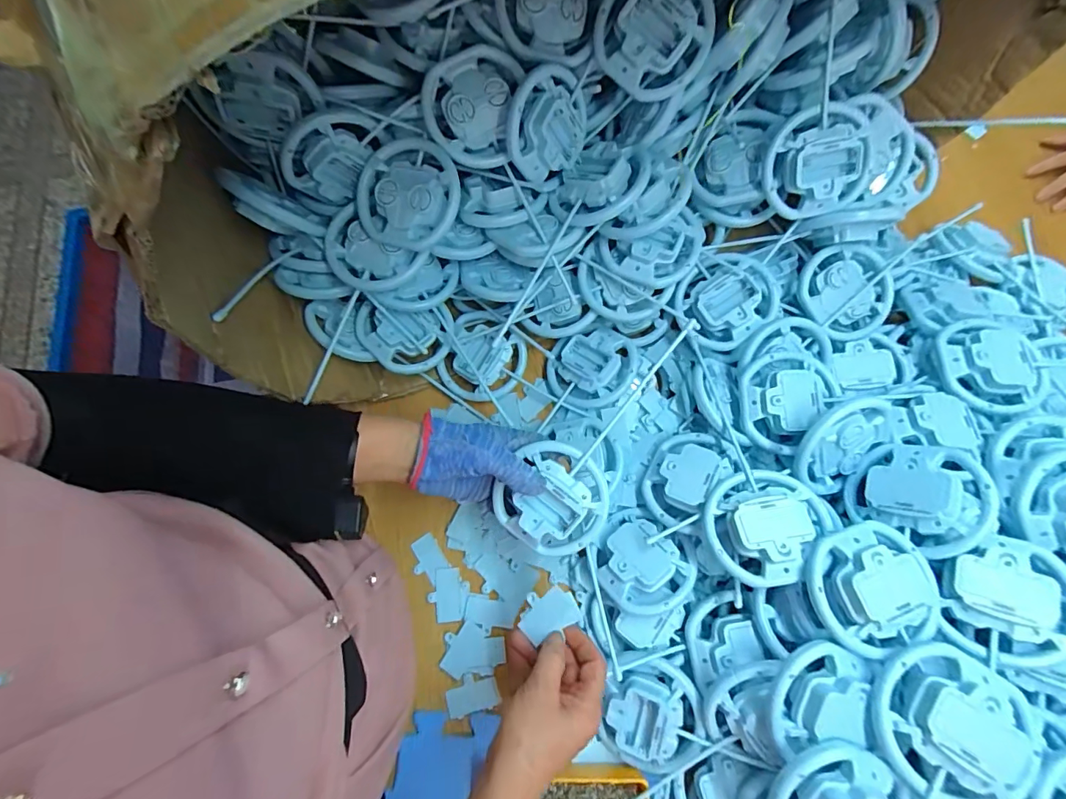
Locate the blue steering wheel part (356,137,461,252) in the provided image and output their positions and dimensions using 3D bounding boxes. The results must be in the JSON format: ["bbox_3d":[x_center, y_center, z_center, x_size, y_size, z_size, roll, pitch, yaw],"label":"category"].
[{"bbox_3d":[-0.118,-0.191,0.433,0.102,0.023,0.096,0,90,21],"label":"blue steering wheel part"}]

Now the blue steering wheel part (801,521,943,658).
[{"bbox_3d":[0.272,0.147,0.361,0.099,0.024,0.089,-18,75,-4],"label":"blue steering wheel part"}]

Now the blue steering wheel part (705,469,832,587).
[{"bbox_3d":[0.202,0.109,0.406,0.089,0.035,0.103,33,72,29],"label":"blue steering wheel part"}]

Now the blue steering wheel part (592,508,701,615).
[{"bbox_3d":[0.106,0.155,0.444,0.096,0.047,0.093,6,75,2],"label":"blue steering wheel part"}]

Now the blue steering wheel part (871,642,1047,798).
[{"bbox_3d":[0.296,0.228,0.320,0.097,0.028,0.099,0,74,0],"label":"blue steering wheel part"}]

